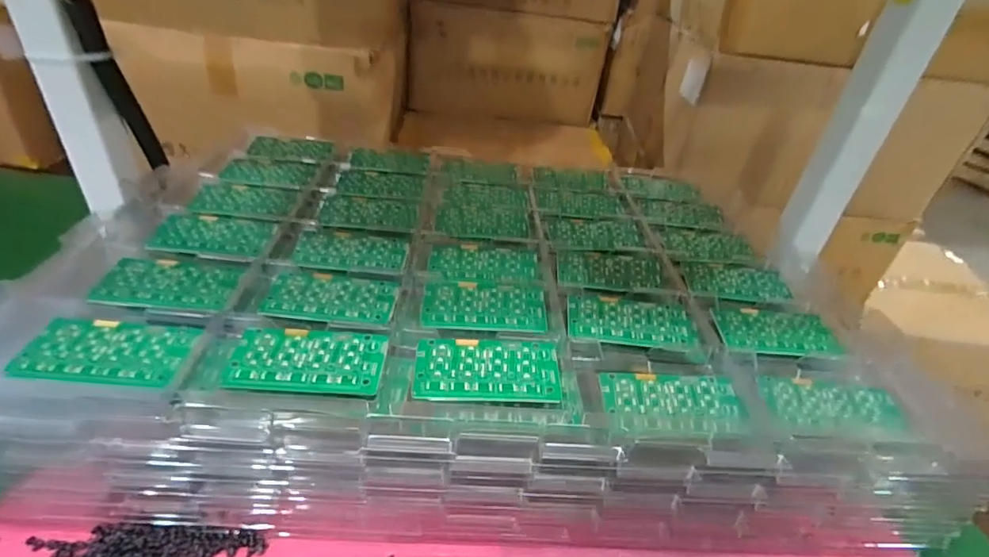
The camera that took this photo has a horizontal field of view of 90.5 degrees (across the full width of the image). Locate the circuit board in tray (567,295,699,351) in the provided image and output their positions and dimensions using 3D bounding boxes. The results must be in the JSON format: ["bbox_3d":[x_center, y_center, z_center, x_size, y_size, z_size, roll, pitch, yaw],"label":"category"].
[{"bbox_3d":[0.107,0.033,0.386,0.098,0.006,0.047,6,36,-1],"label":"circuit board in tray"}]

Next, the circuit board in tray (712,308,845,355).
[{"bbox_3d":[0.228,0.042,0.396,0.093,0.008,0.051,2,36,-7],"label":"circuit board in tray"}]

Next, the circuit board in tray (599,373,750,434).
[{"bbox_3d":[0.122,0.084,0.335,0.093,0.011,0.044,4,36,-5],"label":"circuit board in tray"}]

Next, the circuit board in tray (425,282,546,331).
[{"bbox_3d":[-0.007,0.022,0.379,0.094,0.006,0.051,3,36,-6],"label":"circuit board in tray"}]

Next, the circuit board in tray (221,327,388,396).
[{"bbox_3d":[-0.118,0.051,0.314,0.093,0.005,0.048,5,36,-3],"label":"circuit board in tray"}]

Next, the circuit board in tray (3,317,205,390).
[{"bbox_3d":[-0.233,0.044,0.297,0.091,0.005,0.048,5,36,-3],"label":"circuit board in tray"}]

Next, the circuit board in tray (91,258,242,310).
[{"bbox_3d":[-0.235,0.004,0.357,0.089,0.007,0.047,6,36,-2],"label":"circuit board in tray"}]

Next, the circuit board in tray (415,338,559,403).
[{"bbox_3d":[-0.004,0.059,0.325,0.094,0.008,0.047,3,36,-5],"label":"circuit board in tray"}]

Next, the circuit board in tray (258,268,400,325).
[{"bbox_3d":[-0.124,0.014,0.369,0.097,0.005,0.053,7,36,0],"label":"circuit board in tray"}]

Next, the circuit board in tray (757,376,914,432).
[{"bbox_3d":[0.240,0.089,0.348,0.097,0.007,0.040,6,36,-2],"label":"circuit board in tray"}]

